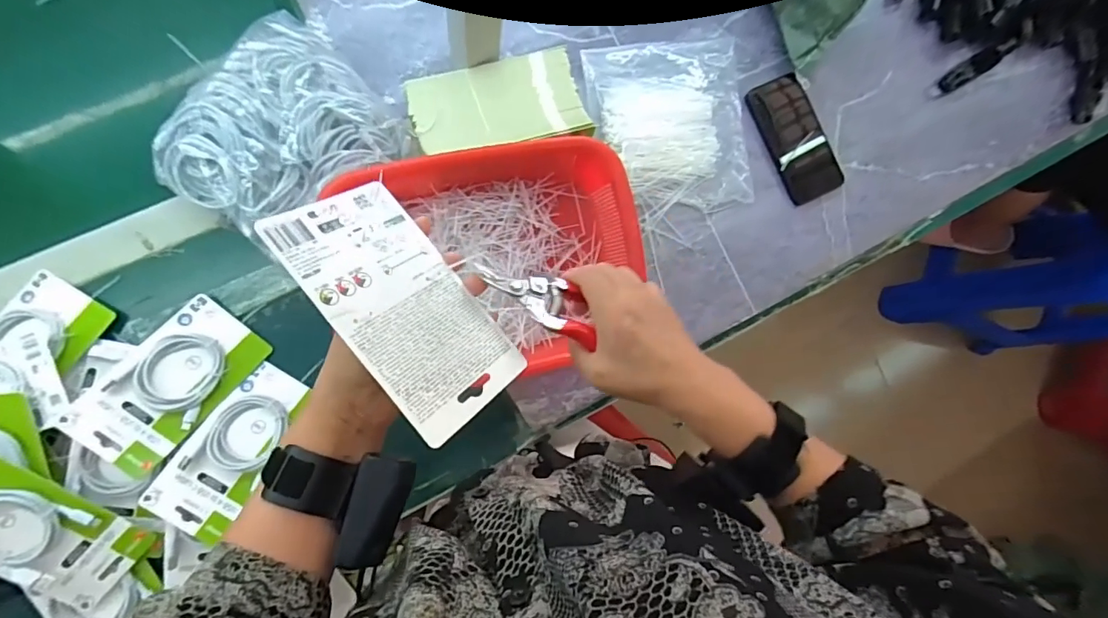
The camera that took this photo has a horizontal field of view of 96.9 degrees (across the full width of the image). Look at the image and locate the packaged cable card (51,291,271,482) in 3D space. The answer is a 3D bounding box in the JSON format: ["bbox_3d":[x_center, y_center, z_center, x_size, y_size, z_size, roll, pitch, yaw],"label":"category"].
[{"bbox_3d":[-0.413,0.081,0.533,0.102,0.016,0.178,40,69,-13],"label":"packaged cable card"}]

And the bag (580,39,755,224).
[{"bbox_3d":[0.156,-0.241,0.643,0.201,0.022,0.225,-9,89,-8],"label":"bag"}]

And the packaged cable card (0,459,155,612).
[{"bbox_3d":[-0.519,0.227,0.490,0.097,0.017,0.177,-48,112,-7],"label":"packaged cable card"}]

